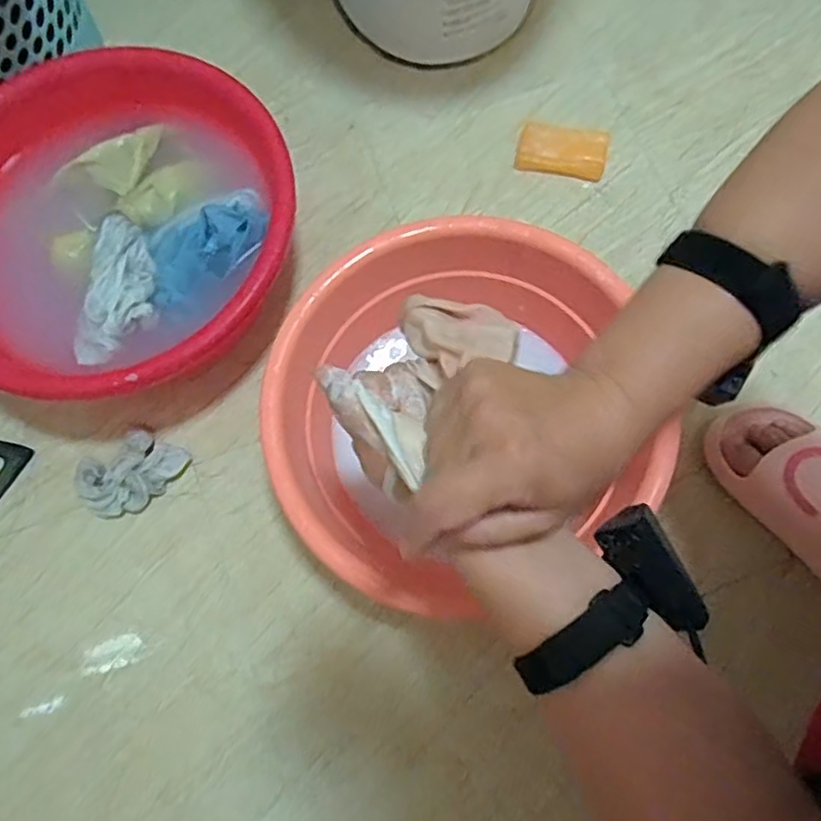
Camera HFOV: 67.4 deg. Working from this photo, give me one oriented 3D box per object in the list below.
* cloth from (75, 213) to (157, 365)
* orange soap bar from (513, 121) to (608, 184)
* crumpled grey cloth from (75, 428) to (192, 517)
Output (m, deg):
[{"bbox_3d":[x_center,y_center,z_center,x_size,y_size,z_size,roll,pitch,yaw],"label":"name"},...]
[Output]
[{"bbox_3d":[-0.289,-0.120,0.602,0.071,0.024,0.151,3,73,3],"label":"cloth"},{"bbox_3d":[0.177,-0.306,0.716,0.103,0.020,0.065,10,76,4],"label":"orange soap bar"},{"bbox_3d":[-0.285,0.062,0.625,0.110,0.032,0.071,-26,76,-5],"label":"crumpled grey cloth"}]

